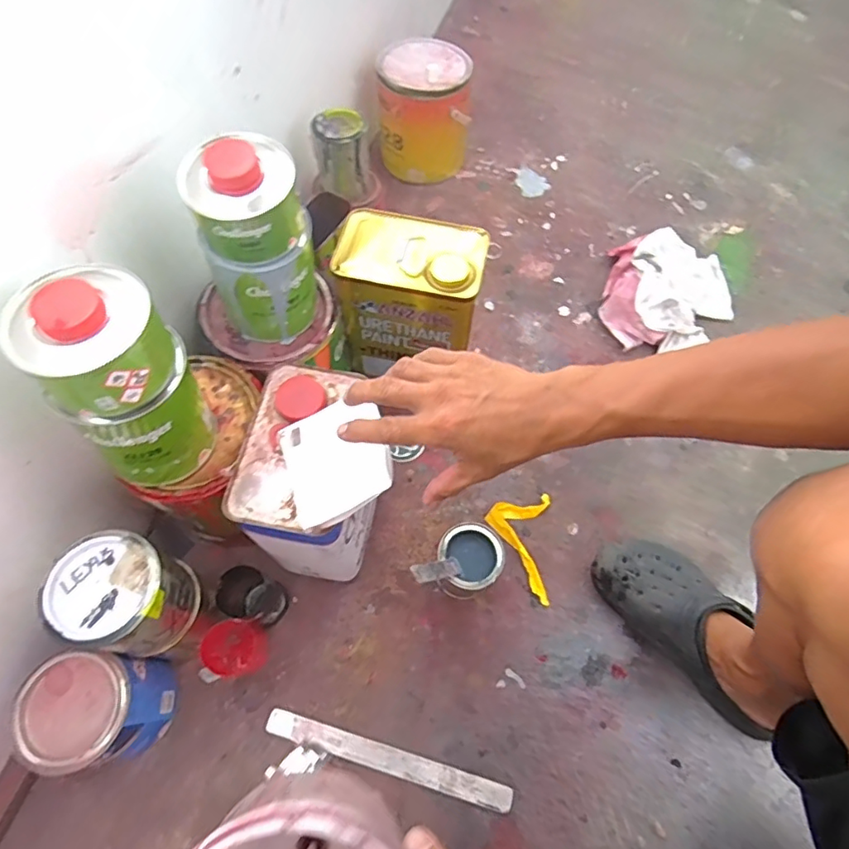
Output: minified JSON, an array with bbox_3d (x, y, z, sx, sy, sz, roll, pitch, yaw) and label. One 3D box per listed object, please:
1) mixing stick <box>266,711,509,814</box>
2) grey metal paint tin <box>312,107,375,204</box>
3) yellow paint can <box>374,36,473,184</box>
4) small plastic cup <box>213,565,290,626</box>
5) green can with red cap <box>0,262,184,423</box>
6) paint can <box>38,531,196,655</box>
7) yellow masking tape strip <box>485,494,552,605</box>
[{"bbox_3d":[-0.041,0.377,0.619,0.282,0.007,0.026,16,66,6],"label":"mixing stick"},{"bbox_3d":[-0.116,-0.374,0.776,0.084,0.089,0.085,-7,65,-5],"label":"grey metal paint tin"},{"bbox_3d":[-0.004,-0.534,0.956,0.157,0.163,0.140,-1,65,-2],"label":"yellow paint can"},{"bbox_3d":[-0.190,0.197,0.624,0.048,0.133,0.053,28,67,11],"label":"small plastic cup"},{"bbox_3d":[-0.247,-0.060,0.417,0.084,0.088,0.103,36,69,14],"label":"green can with red cap"},{"bbox_3d":[-0.285,0.165,0.534,0.099,0.111,0.093,1,65,-1],"label":"paint can"},{"bbox_3d":[0.122,0.157,0.723,0.084,0.012,0.138,7,65,2],"label":"yellow masking tape strip"}]

